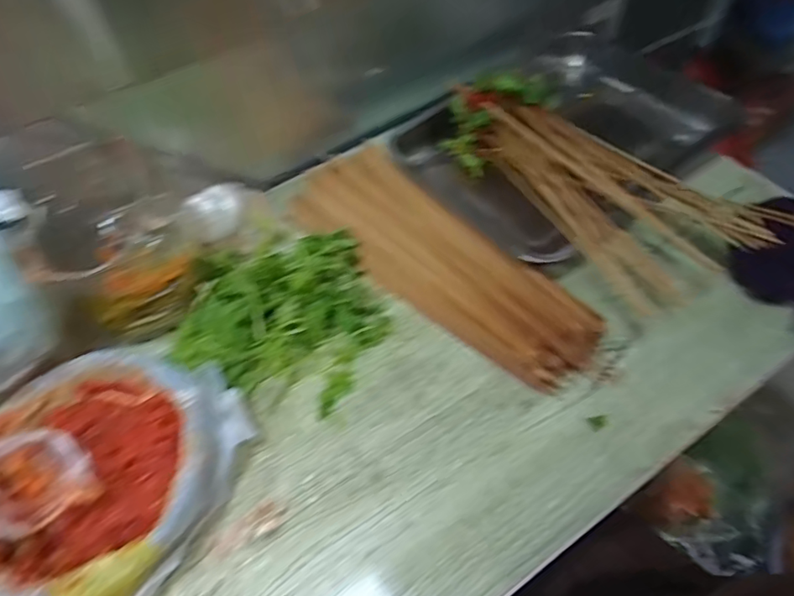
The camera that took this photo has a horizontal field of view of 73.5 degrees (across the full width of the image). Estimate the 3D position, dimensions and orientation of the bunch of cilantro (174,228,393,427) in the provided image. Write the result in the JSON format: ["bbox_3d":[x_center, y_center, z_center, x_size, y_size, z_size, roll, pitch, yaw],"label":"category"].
[{"bbox_3d":[-0.112,0.002,0.581,0.205,0.042,0.212,21,60,18],"label":"bunch of cilantro"}]

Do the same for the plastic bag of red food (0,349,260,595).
[{"bbox_3d":[-0.275,0.177,0.455,0.211,0.077,0.286,16,58,15],"label":"plastic bag of red food"}]

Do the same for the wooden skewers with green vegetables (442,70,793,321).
[{"bbox_3d":[0.216,-0.143,0.629,0.150,0.101,0.365,-35,63,-18],"label":"wooden skewers with green vegetables"}]

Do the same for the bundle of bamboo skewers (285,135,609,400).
[{"bbox_3d":[0.044,-0.059,0.622,0.408,0.017,0.132,38,66,26],"label":"bundle of bamboo skewers"}]

